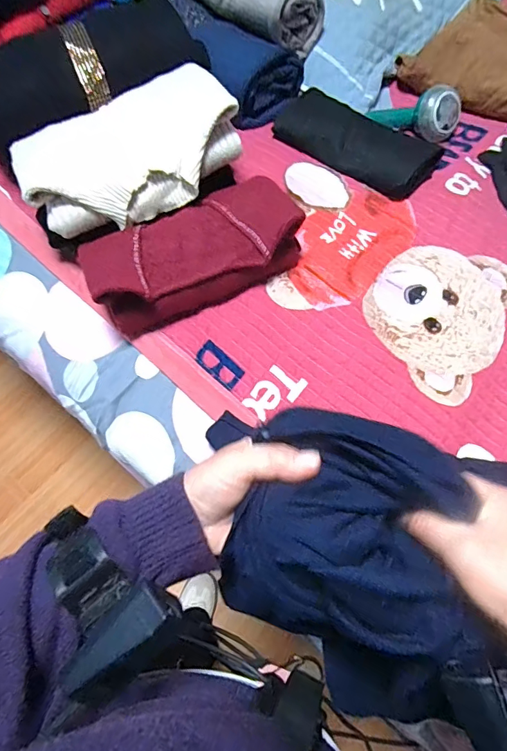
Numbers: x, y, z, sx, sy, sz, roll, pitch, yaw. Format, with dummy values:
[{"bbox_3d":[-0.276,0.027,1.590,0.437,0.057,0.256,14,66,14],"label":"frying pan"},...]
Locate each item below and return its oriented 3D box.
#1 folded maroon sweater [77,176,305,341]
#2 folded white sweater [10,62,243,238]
[{"bbox_3d":[-0.072,-0.151,0.543,0.253,0.079,0.113,-24,67,-9],"label":"folded maroon sweater"},{"bbox_3d":[-0.152,-0.274,0.539,0.259,0.073,0.156,-22,68,-9],"label":"folded white sweater"}]

